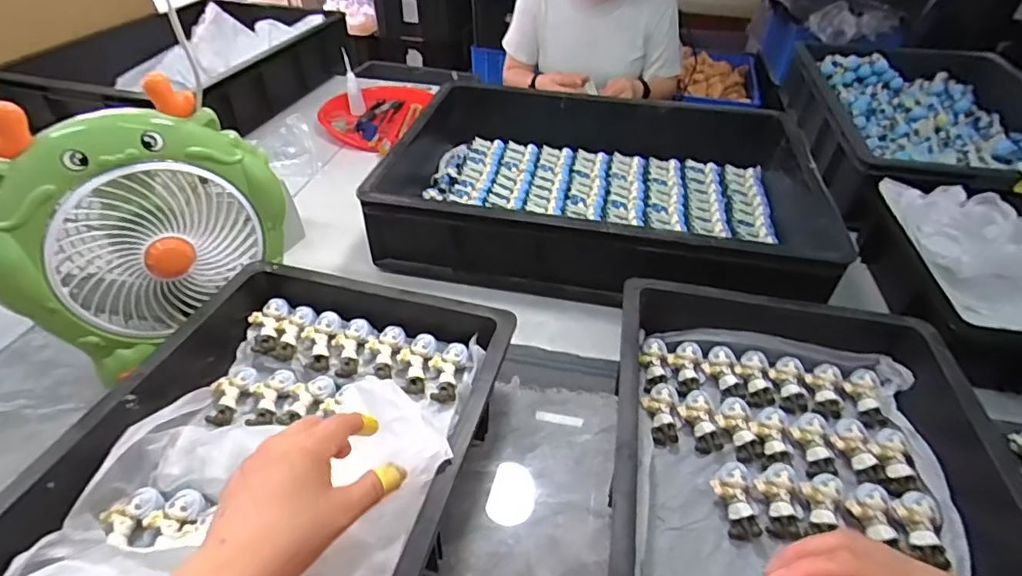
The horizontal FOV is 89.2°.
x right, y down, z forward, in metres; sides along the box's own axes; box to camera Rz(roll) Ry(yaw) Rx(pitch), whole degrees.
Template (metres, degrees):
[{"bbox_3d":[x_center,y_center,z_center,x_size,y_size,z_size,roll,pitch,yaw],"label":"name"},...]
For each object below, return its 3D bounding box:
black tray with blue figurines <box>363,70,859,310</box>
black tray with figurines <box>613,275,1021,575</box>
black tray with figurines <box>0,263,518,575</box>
[{"bbox_3d":[0.110,-0.158,0.785,0.606,0.126,0.402,10,42,11],"label":"black tray with blue figurines"},{"bbox_3d":[0.229,0.178,0.422,0.288,0.103,0.459,8,42,8],"label":"black tray with figurines"},{"bbox_3d":[-0.203,0.161,0.421,0.321,0.099,0.449,9,42,9],"label":"black tray with figurines"}]

